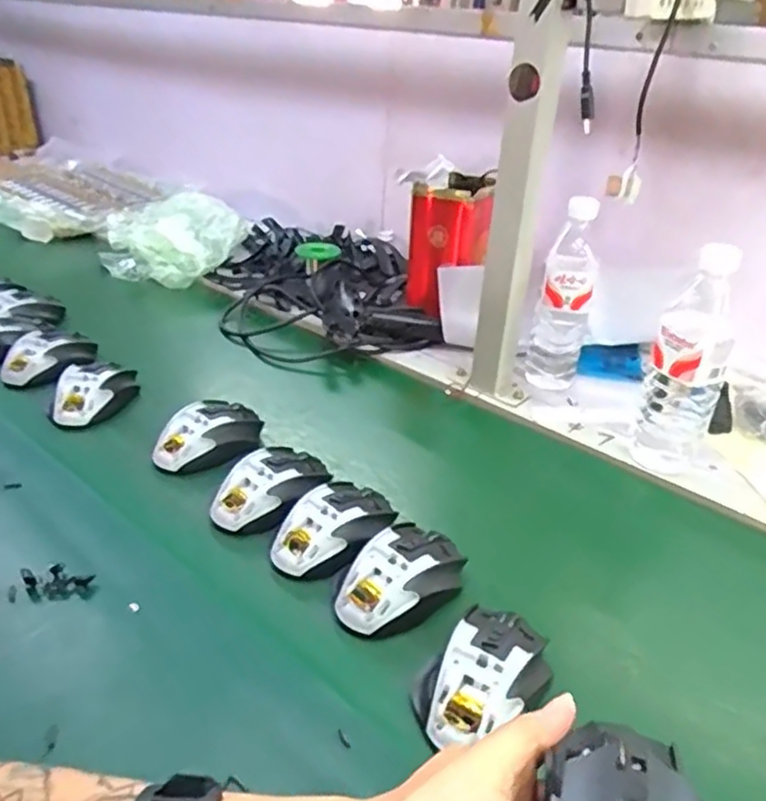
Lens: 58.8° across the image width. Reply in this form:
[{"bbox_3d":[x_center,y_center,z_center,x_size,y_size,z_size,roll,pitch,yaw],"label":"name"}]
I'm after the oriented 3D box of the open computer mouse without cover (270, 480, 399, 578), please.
[{"bbox_3d":[-0.041,0.111,0.576,0.076,0.043,0.107,23,35,30],"label":"open computer mouse without cover"}]

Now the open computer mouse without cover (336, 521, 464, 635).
[{"bbox_3d":[0.016,0.141,0.528,0.074,0.043,0.110,29,38,36],"label":"open computer mouse without cover"}]

